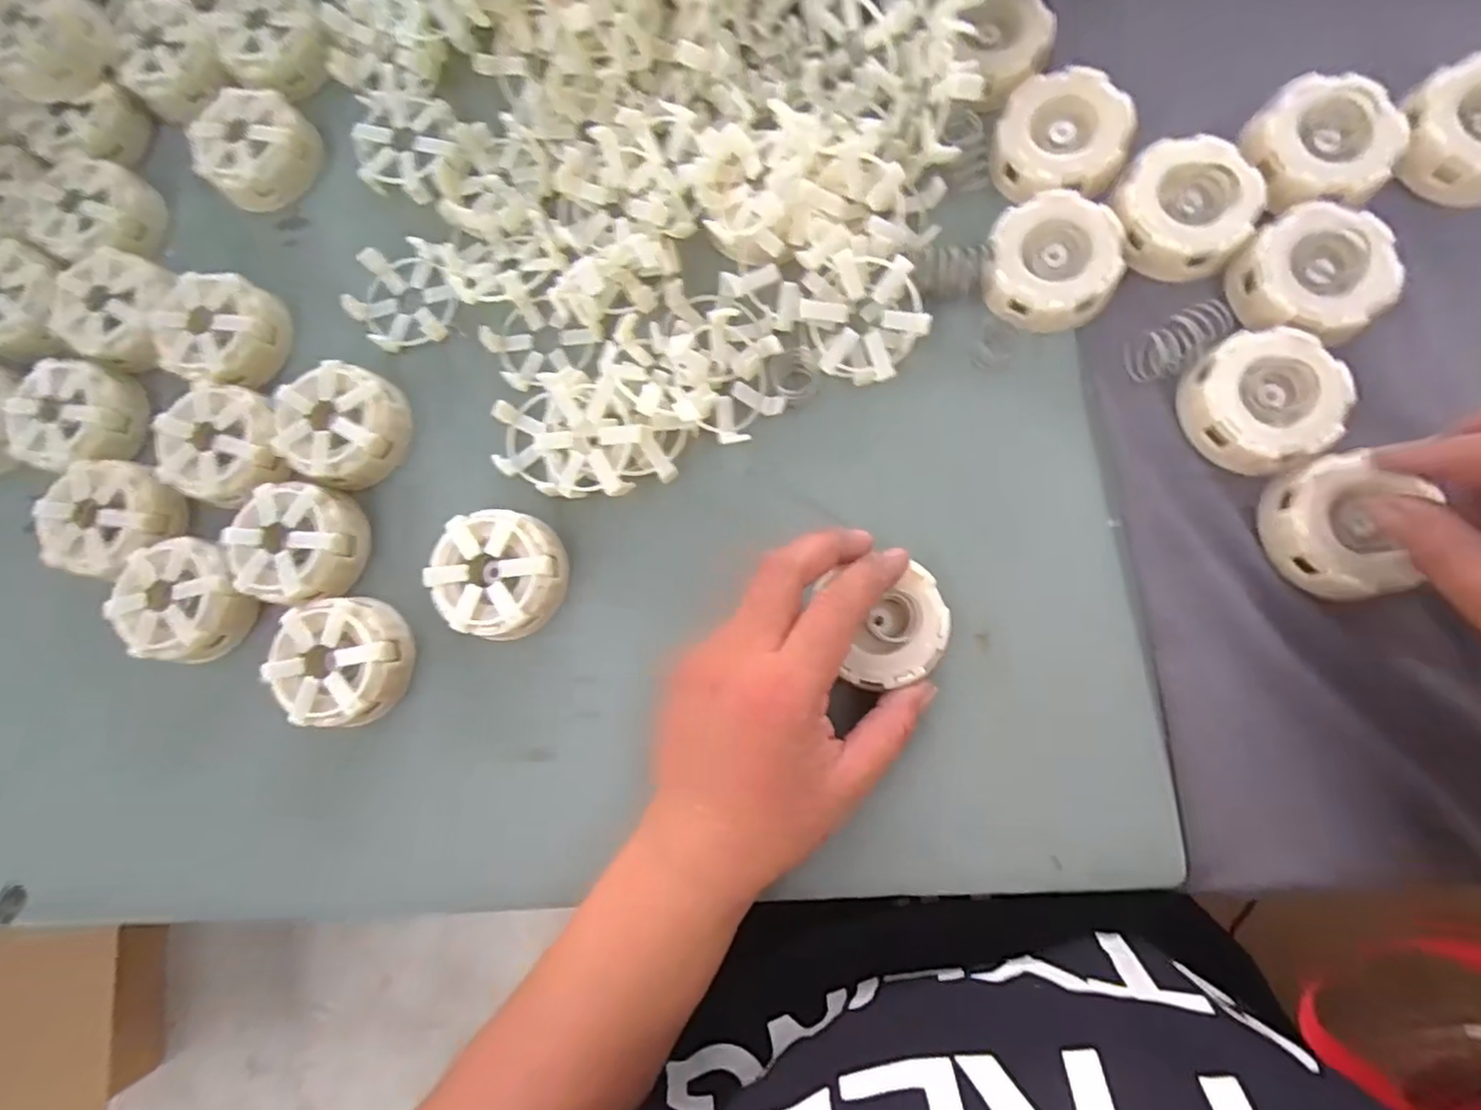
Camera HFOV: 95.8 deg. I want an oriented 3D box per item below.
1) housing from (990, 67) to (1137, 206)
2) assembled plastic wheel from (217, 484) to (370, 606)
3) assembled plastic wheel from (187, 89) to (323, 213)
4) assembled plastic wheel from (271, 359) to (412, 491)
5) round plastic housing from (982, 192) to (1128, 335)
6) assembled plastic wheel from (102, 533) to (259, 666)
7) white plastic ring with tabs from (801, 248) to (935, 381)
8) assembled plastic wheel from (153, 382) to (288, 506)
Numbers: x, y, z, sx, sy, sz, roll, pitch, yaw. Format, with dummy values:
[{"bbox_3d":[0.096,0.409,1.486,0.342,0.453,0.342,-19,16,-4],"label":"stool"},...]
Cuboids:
[{"bbox_3d":[0.157,-0.205,0.329,0.060,0.021,0.059,-3,82,5],"label":"housing"},{"bbox_3d":[-0.228,-0.006,0.345,0.056,0.030,0.059,-1,83,5],"label":"assembled plastic wheel"},{"bbox_3d":[-0.270,-0.227,0.373,0.048,0.029,0.061,44,88,9],"label":"assembled plastic wheel"},{"bbox_3d":[-0.209,-0.068,0.350,0.060,0.026,0.060,-1,83,5],"label":"assembled plastic wheel"},{"bbox_3d":[0.149,-0.139,0.318,0.060,0.015,0.062,-1,83,5],"label":"round plastic housing"},{"bbox_3d":[-0.286,0.024,0.344,0.060,0.026,0.061,22,85,8],"label":"assembled plastic wheel"},{"bbox_3d":[0.059,-0.114,0.321,0.053,0.017,0.058,0,107,0],"label":"white plastic ring with tabs"},{"bbox_3d":[-0.274,-0.057,0.352,0.062,0.026,0.055,-40,81,-1],"label":"assembled plastic wheel"}]

